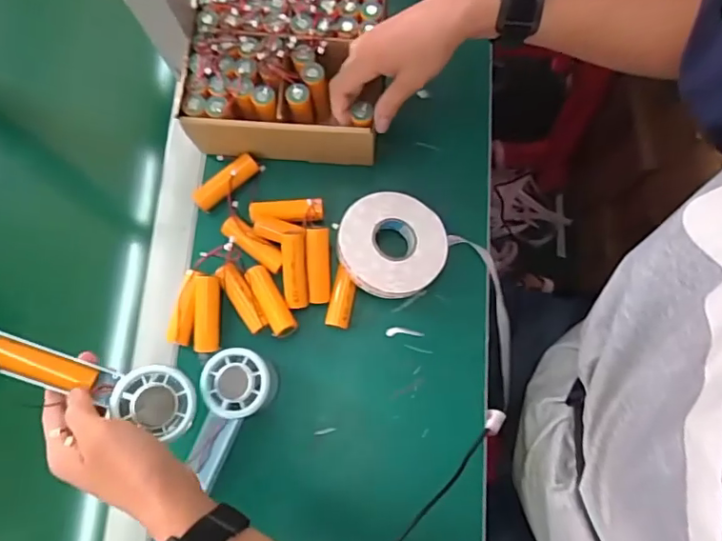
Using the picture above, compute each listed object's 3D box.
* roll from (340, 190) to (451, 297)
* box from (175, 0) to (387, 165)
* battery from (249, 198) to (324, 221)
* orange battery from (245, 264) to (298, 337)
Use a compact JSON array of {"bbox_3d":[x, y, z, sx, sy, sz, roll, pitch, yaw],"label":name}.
[{"bbox_3d":[0.031,-0.024,0.507,0.099,0.032,0.101,0,77,2],"label":"roll"},{"bbox_3d":[-0.072,-0.217,0.535,0.182,0.076,0.201,3,77,2],"label":"box"},{"bbox_3d":[-0.073,-0.059,0.527,0.071,0.021,0.022,0,77,2],"label":"battery"},{"bbox_3d":[-0.086,0.028,0.496,0.022,0.015,0.075,-31,78,-6],"label":"orange battery"}]

